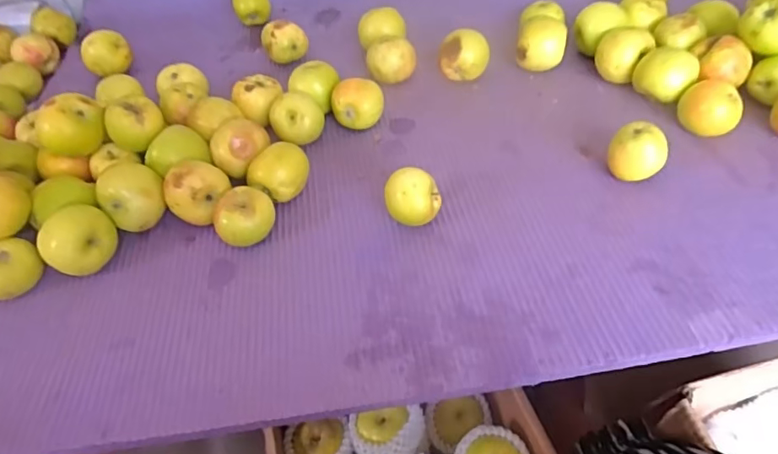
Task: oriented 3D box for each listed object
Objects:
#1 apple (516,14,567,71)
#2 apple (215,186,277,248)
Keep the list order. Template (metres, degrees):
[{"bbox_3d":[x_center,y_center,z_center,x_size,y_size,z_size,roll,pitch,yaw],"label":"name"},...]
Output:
[{"bbox_3d":[0.190,-0.226,0.665,0.057,0.063,0.056,9,49,14],"label":"apple"},{"bbox_3d":[-0.138,-0.006,0.513,0.054,0.050,0.042,-27,51,-18],"label":"apple"}]

